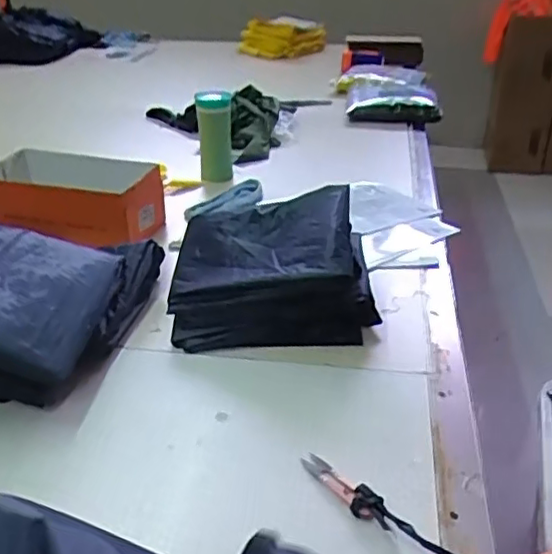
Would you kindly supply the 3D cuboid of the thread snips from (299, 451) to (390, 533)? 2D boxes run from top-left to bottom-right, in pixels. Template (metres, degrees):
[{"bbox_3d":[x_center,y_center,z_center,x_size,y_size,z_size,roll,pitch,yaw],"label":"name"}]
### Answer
[{"bbox_3d":[0.072,0.214,0.648,0.029,0.014,0.122,-23,37,-30],"label":"thread snips"}]

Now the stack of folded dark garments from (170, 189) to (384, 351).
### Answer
[{"bbox_3d":[-0.008,-0.014,0.922,0.287,0.146,0.216,-3,31,-1],"label":"stack of folded dark garments"}]

